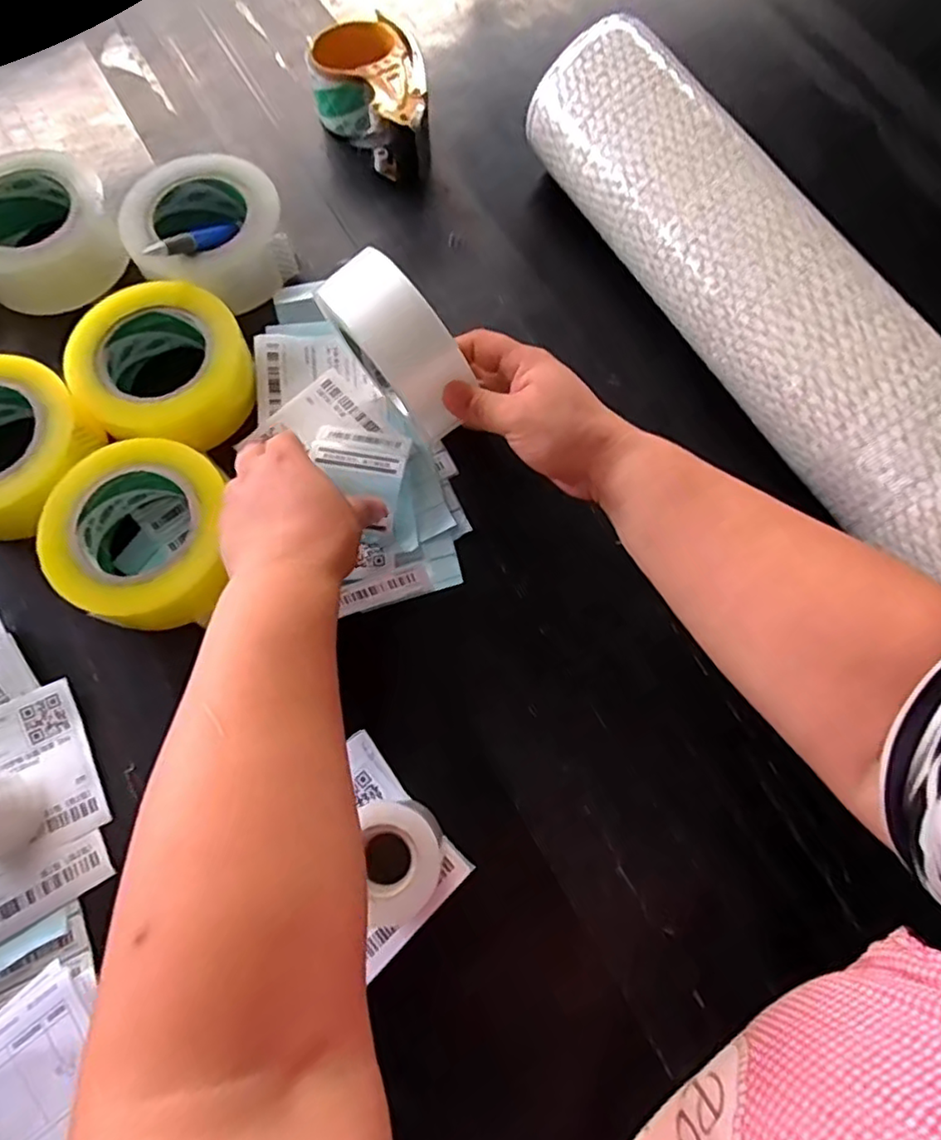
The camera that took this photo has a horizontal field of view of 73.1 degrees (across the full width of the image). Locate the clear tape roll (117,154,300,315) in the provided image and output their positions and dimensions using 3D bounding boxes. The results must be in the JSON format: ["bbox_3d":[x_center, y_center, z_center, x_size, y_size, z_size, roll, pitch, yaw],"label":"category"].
[{"bbox_3d":[-0.205,-0.262,0.512,0.118,0.058,0.117,0,72,0],"label":"clear tape roll"}]

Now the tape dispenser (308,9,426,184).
[{"bbox_3d":[-0.087,-0.411,0.557,0.095,0.061,0.150,-10,73,-3],"label":"tape dispenser"}]

